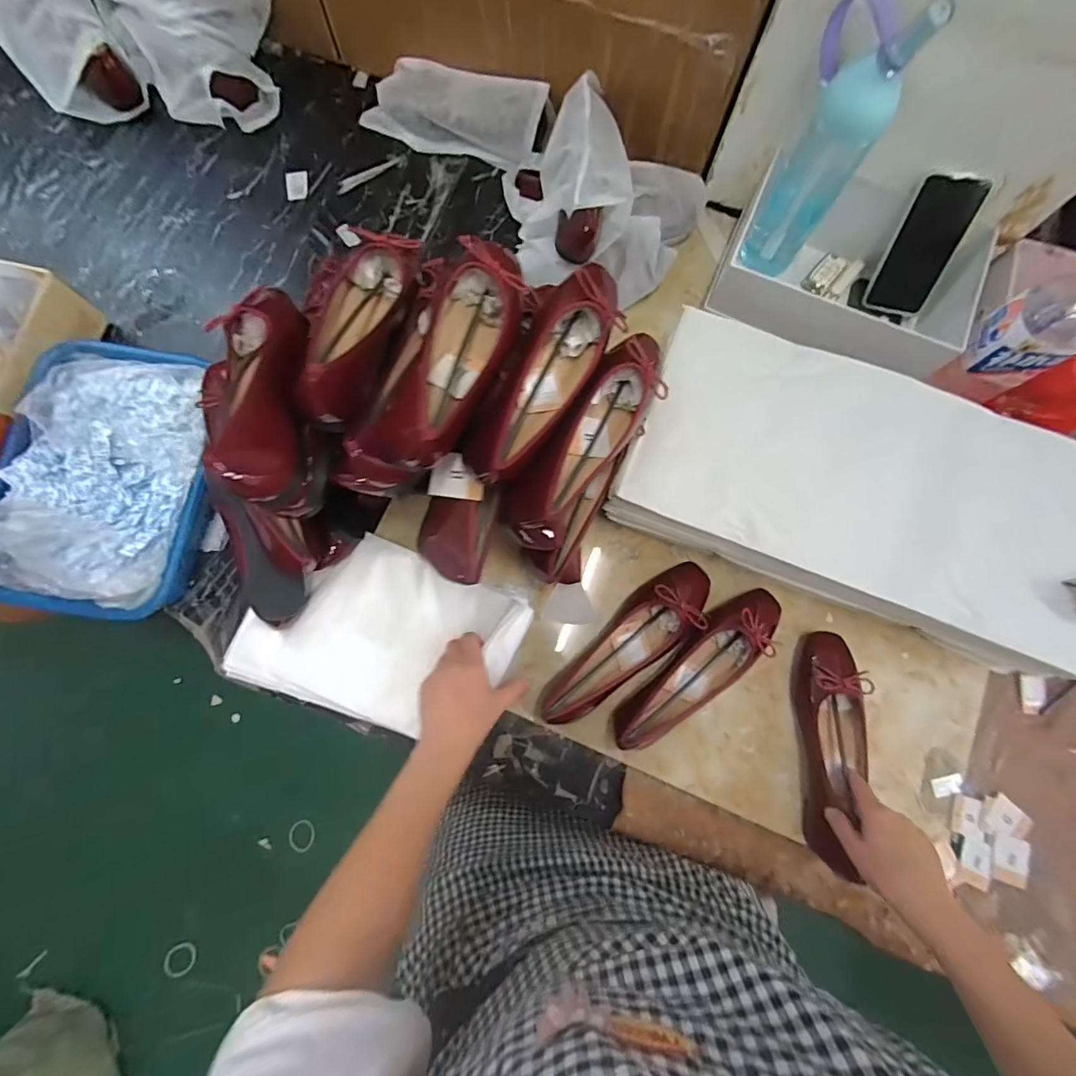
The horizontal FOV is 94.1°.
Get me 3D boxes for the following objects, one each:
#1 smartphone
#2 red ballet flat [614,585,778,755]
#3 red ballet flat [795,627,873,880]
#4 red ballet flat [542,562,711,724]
[{"bbox_3d":[0.502,-0.377,0.652,0.076,0.164,0.017,21,52,18],"label":"smartphone"},{"bbox_3d":[0.196,0.157,0.607,0.265,0.057,0.088,-40,82,-8],"label":"red ballet flat"},{"bbox_3d":[0.347,0.250,0.590,0.076,0.057,0.263,5,81,0],"label":"red ballet flat"},{"bbox_3d":[0.112,0.129,0.617,0.264,0.059,0.094,-39,82,-8],"label":"red ballet flat"}]

